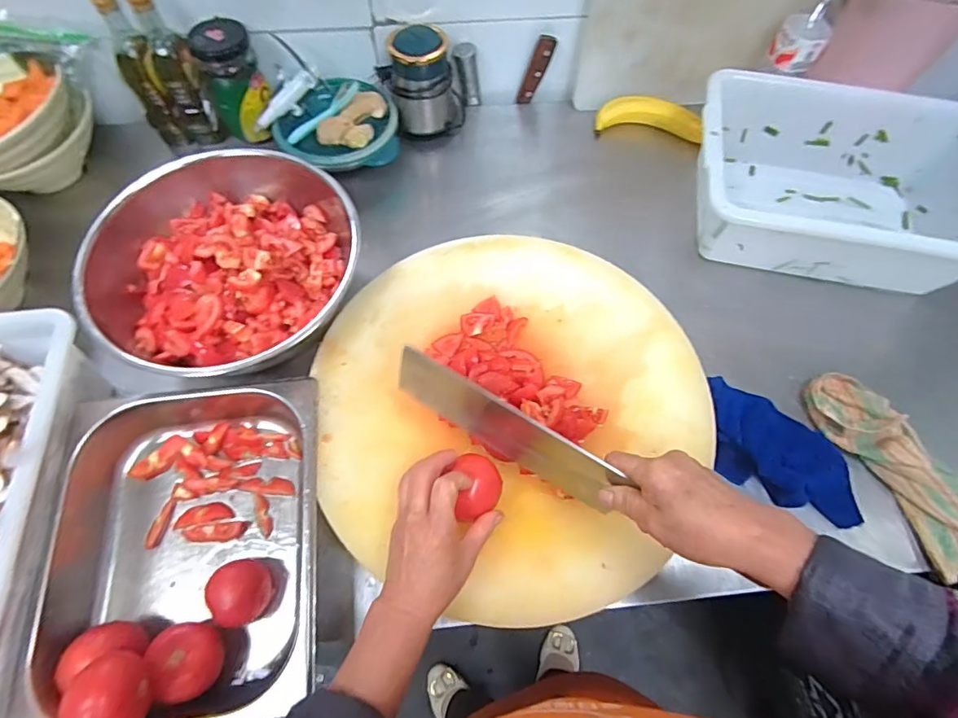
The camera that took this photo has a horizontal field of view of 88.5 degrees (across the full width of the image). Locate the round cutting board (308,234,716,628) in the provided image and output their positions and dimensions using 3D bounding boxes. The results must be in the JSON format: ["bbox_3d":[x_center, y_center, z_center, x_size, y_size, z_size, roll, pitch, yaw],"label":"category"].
[{"bbox_3d":[0.028,0.040,0.560,0.428,0.035,0.423,0,65,-1],"label":"round cutting board"}]

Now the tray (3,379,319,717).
[{"bbox_3d":[-0.301,0.188,0.517,0.271,0.104,0.337,-4,65,-3],"label":"tray"}]

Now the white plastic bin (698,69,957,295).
[{"bbox_3d":[0.498,-0.246,0.704,0.394,0.128,0.260,12,65,4],"label":"white plastic bin"}]

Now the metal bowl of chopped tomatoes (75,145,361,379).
[{"bbox_3d":[-0.298,-0.118,0.617,0.306,0.100,0.300,0,65,-1],"label":"metal bowl of chopped tomatoes"}]

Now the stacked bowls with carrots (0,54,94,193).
[{"bbox_3d":[-0.659,-0.315,0.704,0.203,0.123,0.193,0,65,-1],"label":"stacked bowls with carrots"}]

